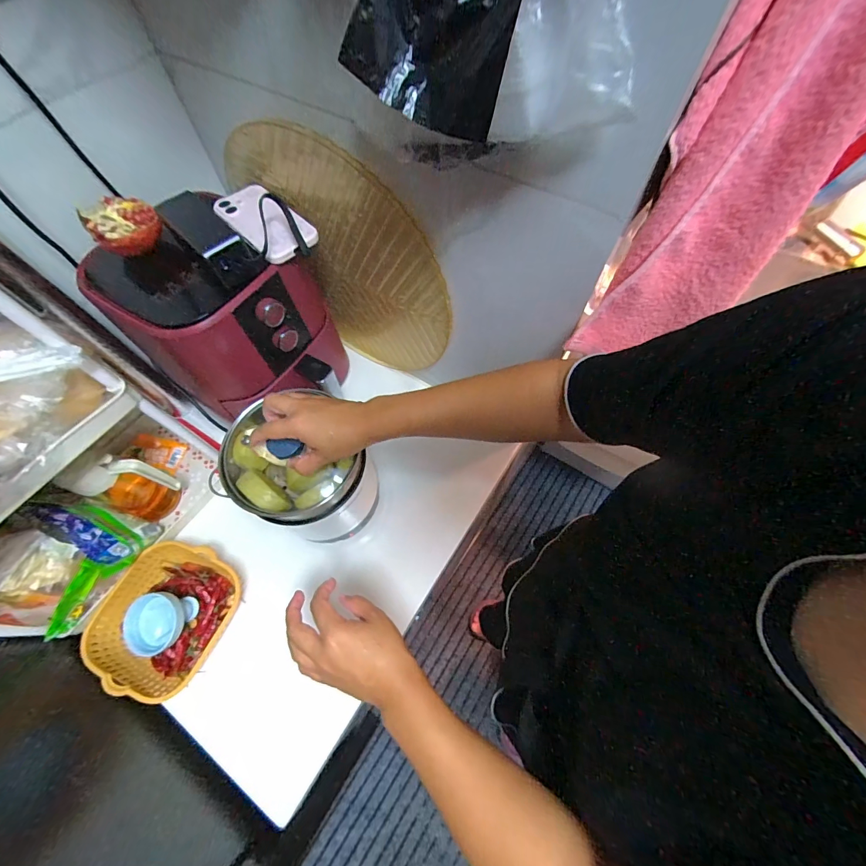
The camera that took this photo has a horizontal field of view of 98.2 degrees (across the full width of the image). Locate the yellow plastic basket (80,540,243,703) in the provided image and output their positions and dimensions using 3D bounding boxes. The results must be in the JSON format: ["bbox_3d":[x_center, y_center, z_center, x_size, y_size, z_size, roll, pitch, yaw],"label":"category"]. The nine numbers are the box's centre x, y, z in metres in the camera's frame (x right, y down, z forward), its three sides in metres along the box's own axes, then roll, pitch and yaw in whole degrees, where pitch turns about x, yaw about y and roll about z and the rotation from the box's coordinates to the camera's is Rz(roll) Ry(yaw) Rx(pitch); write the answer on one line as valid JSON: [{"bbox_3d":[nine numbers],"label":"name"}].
[{"bbox_3d":[-0.385,0.262,0.545,0.172,0.051,0.191,19,65,10],"label":"yellow plastic basket"}]

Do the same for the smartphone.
[{"bbox_3d":[-0.227,-0.287,0.492,0.073,0.014,0.162,-40,69,-17],"label":"smartphone"}]

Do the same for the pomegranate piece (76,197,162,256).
[{"bbox_3d":[-0.384,-0.259,0.465,0.075,0.041,0.077,0,64,1],"label":"pomegranate piece"}]

